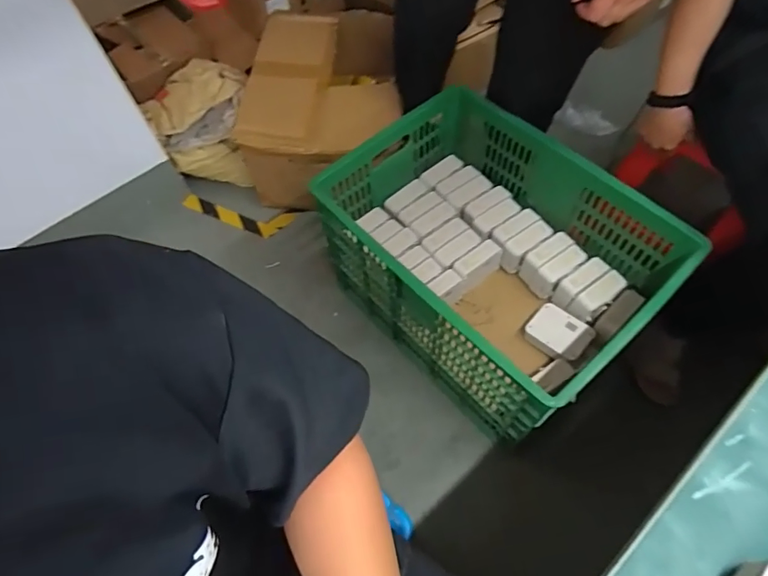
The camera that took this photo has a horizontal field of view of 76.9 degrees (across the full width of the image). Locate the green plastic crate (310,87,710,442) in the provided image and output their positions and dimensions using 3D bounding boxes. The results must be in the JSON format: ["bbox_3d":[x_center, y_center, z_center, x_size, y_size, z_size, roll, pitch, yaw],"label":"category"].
[{"bbox_3d":[0.232,-0.075,1.094,0.470,0.321,0.662,-40,66,-17],"label":"green plastic crate"}]

